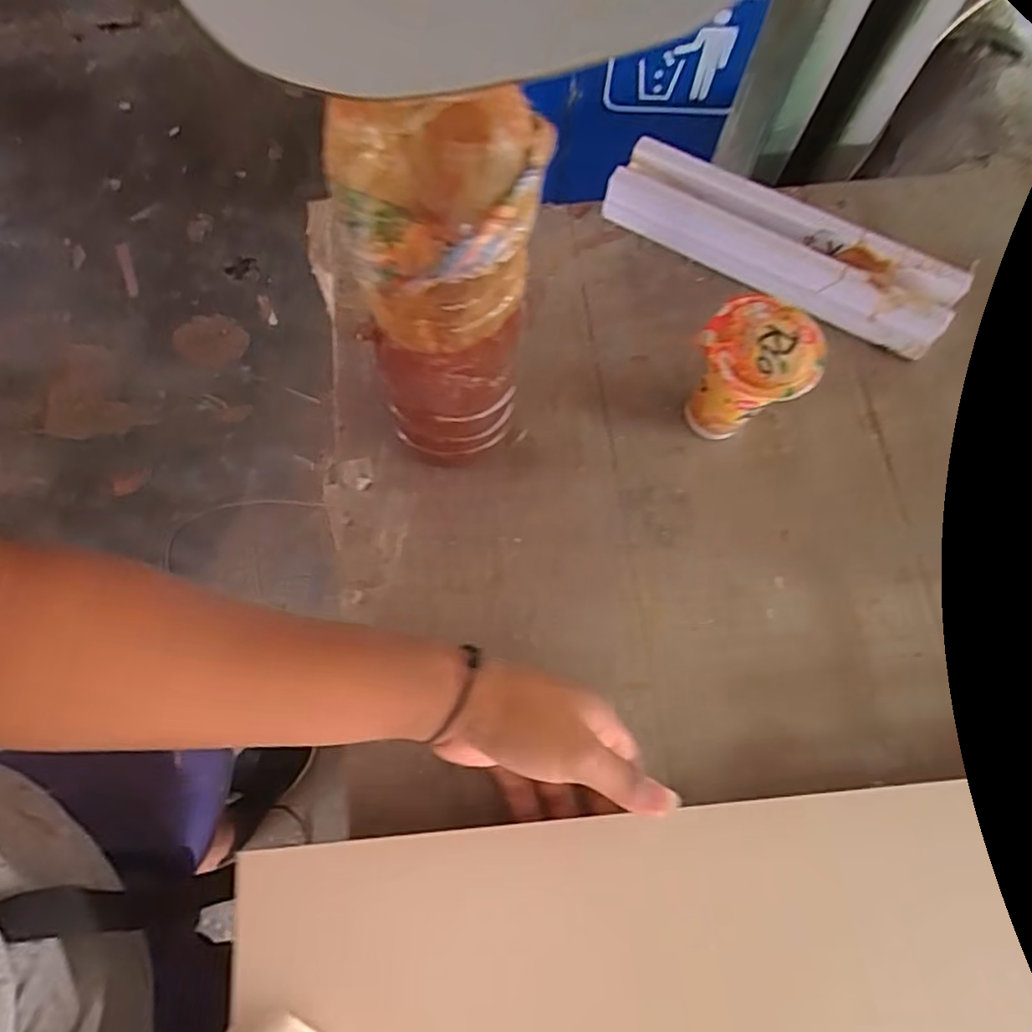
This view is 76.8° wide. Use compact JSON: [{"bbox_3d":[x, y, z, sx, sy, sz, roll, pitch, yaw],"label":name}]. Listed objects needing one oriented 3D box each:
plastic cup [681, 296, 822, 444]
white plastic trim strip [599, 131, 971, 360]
[{"bbox_3d":[0.150,-0.087,0.438,0.063,0.100,0.068,1,71,-2],"label":"plastic cup"},{"bbox_3d":[0.203,-0.212,0.505,0.271,0.020,0.074,27,99,9],"label":"white plastic trim strip"}]

